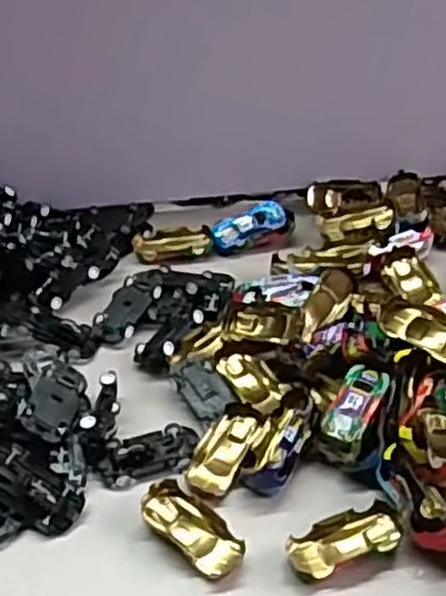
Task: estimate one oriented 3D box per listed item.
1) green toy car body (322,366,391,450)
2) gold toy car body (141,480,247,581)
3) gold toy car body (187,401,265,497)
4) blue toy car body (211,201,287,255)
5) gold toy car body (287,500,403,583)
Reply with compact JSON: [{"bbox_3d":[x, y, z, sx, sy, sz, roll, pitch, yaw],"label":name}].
[{"bbox_3d":[0.082,0.067,0.487,0.026,0.017,0.058,20,47,20],"label":"green toy car body"},{"bbox_3d":[-0.017,0.130,0.442,0.063,0.019,0.029,32,52,30],"label":"gold toy car body"},{"bbox_3d":[0.001,0.092,0.481,0.029,0.018,0.060,19,46,19],"label":"gold toy car body"},{"bbox_3d":[0.023,-0.060,0.646,0.063,0.013,0.028,-27,49,-26],"label":"blue toy car body"},{"bbox_3d":[0.067,0.134,0.430,0.064,0.015,0.029,-15,45,-15],"label":"gold toy car body"}]

